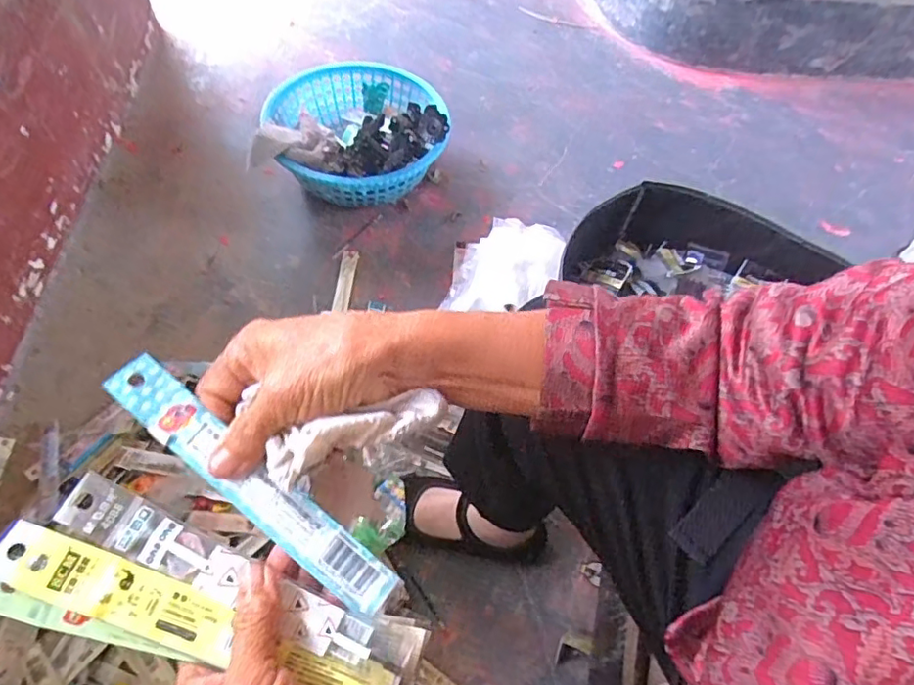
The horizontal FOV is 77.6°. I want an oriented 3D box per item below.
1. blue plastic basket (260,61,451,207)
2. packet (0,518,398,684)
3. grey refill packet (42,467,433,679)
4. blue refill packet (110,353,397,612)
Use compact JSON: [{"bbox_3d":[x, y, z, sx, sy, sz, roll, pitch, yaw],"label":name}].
[{"bbox_3d":[-0.188,-0.372,1.027,0.324,0.135,0.307,-15,61,-14],"label":"blue plastic basket"},{"bbox_3d":[-0.121,0.127,0.259,0.191,0.007,0.025,22,59,-1],"label":"packet"},{"bbox_3d":[-0.103,0.113,0.272,0.182,0.009,0.026,25,59,1],"label":"grey refill packet"},{"bbox_3d":[-0.105,0.069,0.284,0.177,0.005,0.026,38,63,7],"label":"blue refill packet"}]

